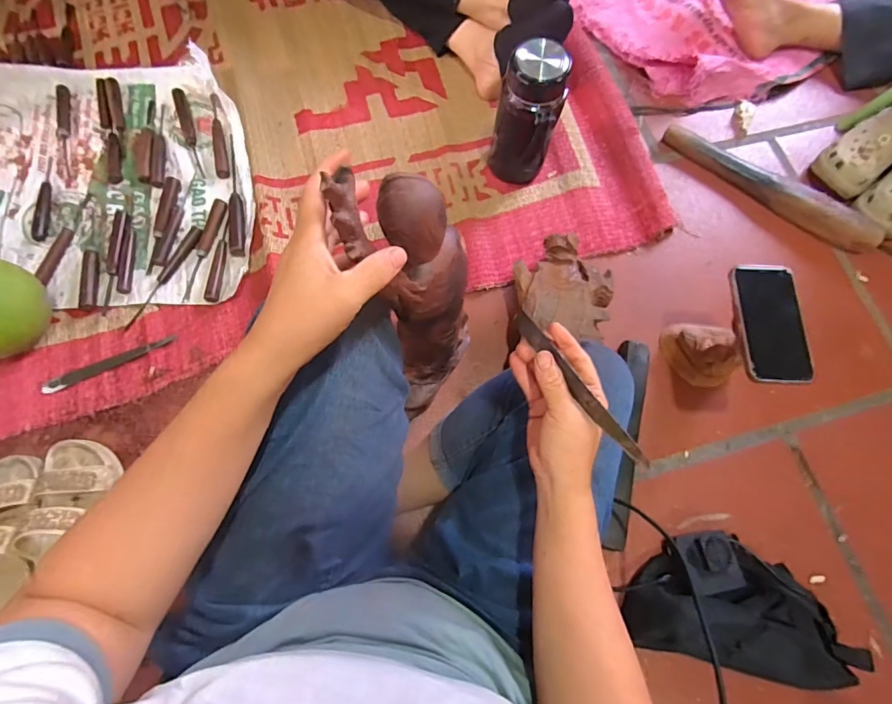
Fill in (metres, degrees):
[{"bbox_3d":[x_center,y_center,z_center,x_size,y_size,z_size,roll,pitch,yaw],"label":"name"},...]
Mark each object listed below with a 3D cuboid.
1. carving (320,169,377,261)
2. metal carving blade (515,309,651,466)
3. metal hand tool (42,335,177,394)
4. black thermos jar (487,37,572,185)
[{"bbox_3d":[-0.065,-0.090,0.304,0.021,0.015,0.056,-15,107,-6],"label":"carving"},{"bbox_3d":[0.111,0.028,0.387,0.010,0.016,0.161,-35,75,-11],"label":"metal carving blade"},{"bbox_3d":[-0.515,0.015,0.695,0.193,0.011,0.018,-27,77,-9],"label":"metal hand tool"},{"bbox_3d":[0.126,-0.365,0.722,0.096,0.214,0.077,12,73,1],"label":"black thermos jar"}]

